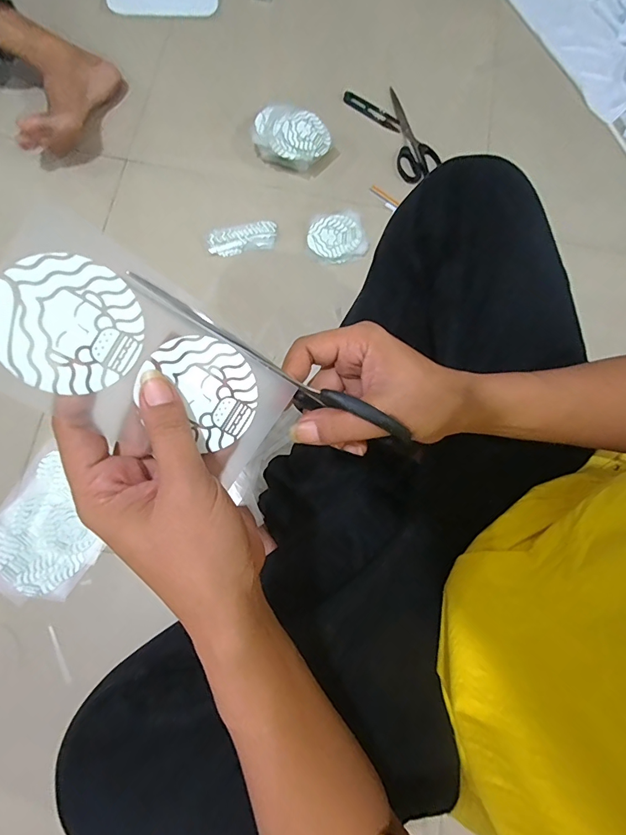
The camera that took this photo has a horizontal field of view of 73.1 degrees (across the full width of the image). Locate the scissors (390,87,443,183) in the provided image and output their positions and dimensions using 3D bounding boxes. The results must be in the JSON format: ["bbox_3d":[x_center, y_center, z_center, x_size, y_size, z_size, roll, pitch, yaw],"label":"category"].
[{"bbox_3d":[0.163,-0.504,0.748,0.076,0.011,0.185,-20,79,-8],"label":"scissors"}]

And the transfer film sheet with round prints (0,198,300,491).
[{"bbox_3d":[-0.092,-0.028,0.232,0.159,0.022,0.088,35,78,-26],"label":"transfer film sheet with round prints"}]

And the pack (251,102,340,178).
[{"bbox_3d":[-0.034,-0.459,0.701,0.131,0.051,0.097,32,76,3],"label":"pack"}]

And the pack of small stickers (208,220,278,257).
[{"bbox_3d":[-0.111,-0.286,0.675,0.109,0.013,0.049,-15,78,-7],"label":"pack of small stickers"}]

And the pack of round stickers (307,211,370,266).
[{"bbox_3d":[0.038,-0.293,0.687,0.091,0.013,0.088,-17,78,-8],"label":"pack of round stickers"}]

